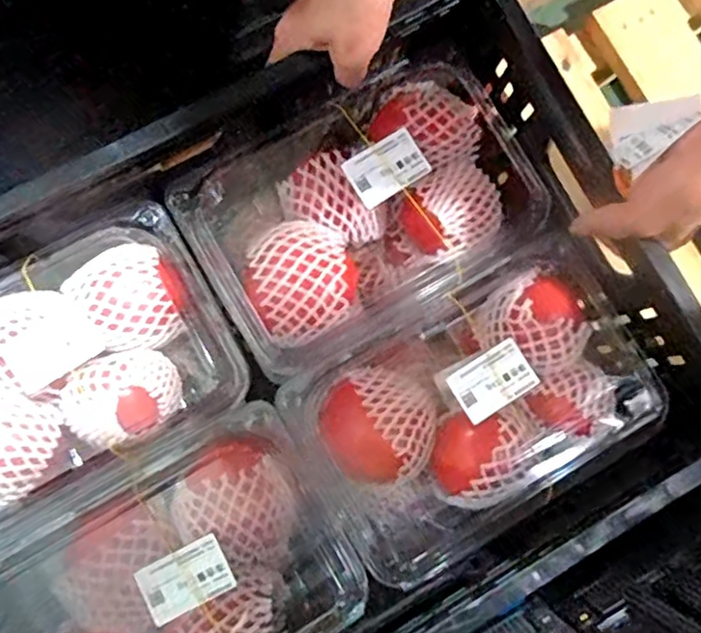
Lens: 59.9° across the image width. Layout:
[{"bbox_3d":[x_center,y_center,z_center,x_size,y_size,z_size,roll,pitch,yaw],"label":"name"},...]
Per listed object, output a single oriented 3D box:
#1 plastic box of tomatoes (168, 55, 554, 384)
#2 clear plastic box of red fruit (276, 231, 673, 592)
[{"bbox_3d":[0.011,-0.090,0.511,0.273,0.092,0.192,-31,81,-6],"label":"plastic box of tomatoes"},{"bbox_3d":[0.102,0.069,0.496,0.278,0.095,0.178,-30,81,-6],"label":"clear plastic box of red fruit"}]

